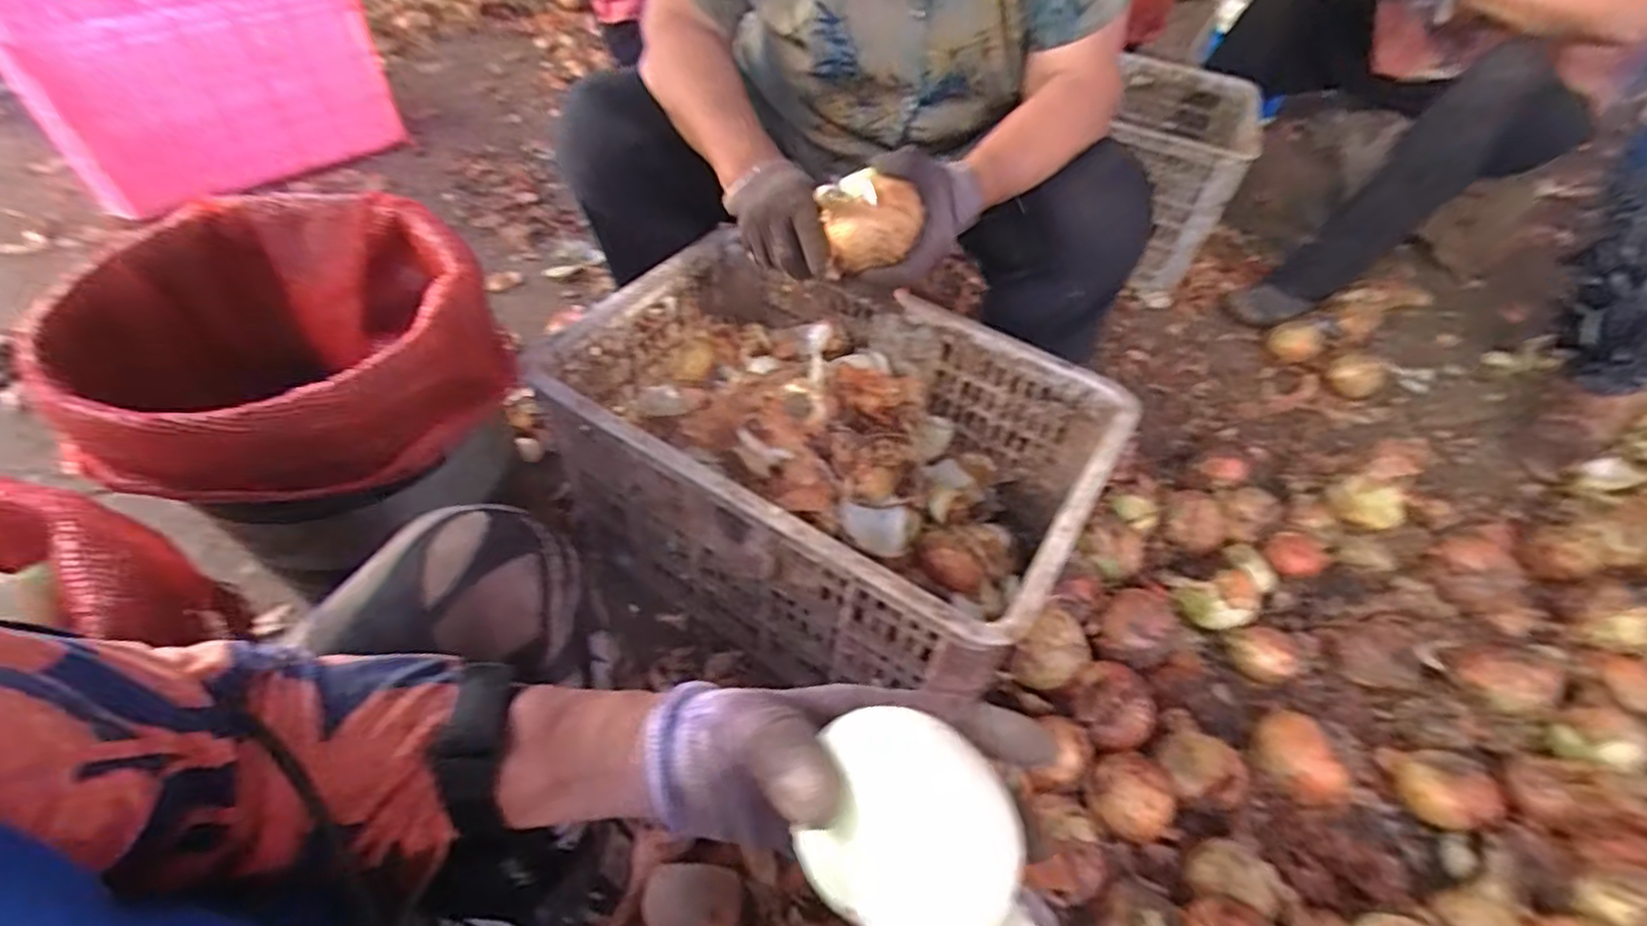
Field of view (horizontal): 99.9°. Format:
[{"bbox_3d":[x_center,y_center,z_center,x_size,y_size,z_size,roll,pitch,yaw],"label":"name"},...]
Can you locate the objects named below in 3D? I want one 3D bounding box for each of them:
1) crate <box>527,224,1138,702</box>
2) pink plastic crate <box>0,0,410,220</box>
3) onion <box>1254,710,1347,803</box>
[{"bbox_3d":[0.003,-0.002,0.779,0.524,0.250,0.358,28,53,16],"label":"crate"},{"bbox_3d":[-1.134,-0.728,1.270,0.530,0.302,0.351,-31,60,-27],"label":"pink plastic crate"},{"bbox_3d":[0.487,0.310,0.722,0.068,0.067,0.089,-11,53,-15],"label":"onion"}]

